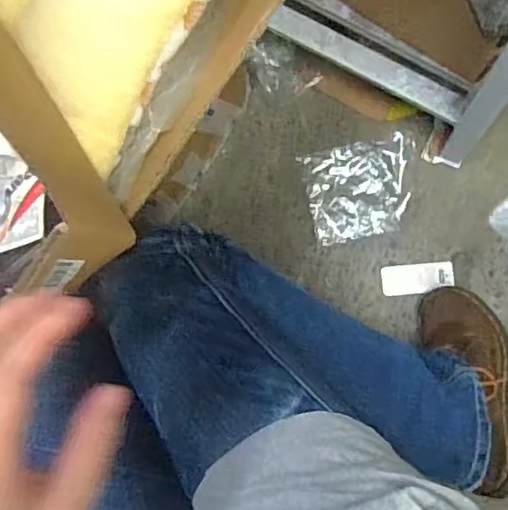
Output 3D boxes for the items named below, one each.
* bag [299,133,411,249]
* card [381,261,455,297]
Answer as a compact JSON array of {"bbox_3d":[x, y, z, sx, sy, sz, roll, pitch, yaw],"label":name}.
[{"bbox_3d":[0.145,-0.087,0.824,0.141,0.010,0.125,-13,85,7],"label":"bag"},{"bbox_3d":[0.218,0.032,0.810,0.092,0.004,0.041,-5,84,10],"label":"card"}]

